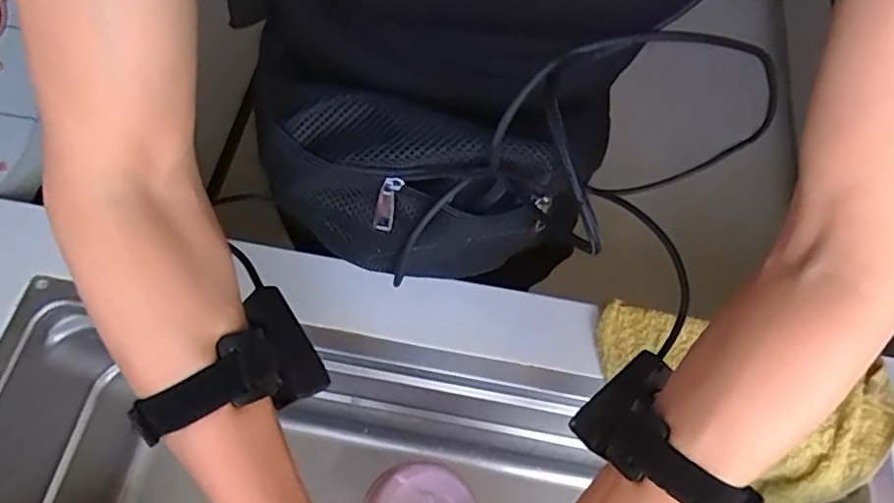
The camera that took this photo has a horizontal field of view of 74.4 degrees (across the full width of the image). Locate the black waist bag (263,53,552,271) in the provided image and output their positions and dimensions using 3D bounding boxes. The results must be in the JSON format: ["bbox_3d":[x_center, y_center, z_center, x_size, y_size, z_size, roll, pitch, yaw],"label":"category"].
[{"bbox_3d":[-0.035,-0.036,0.390,0.188,0.112,0.072,18,65,6],"label":"black waist bag"}]

